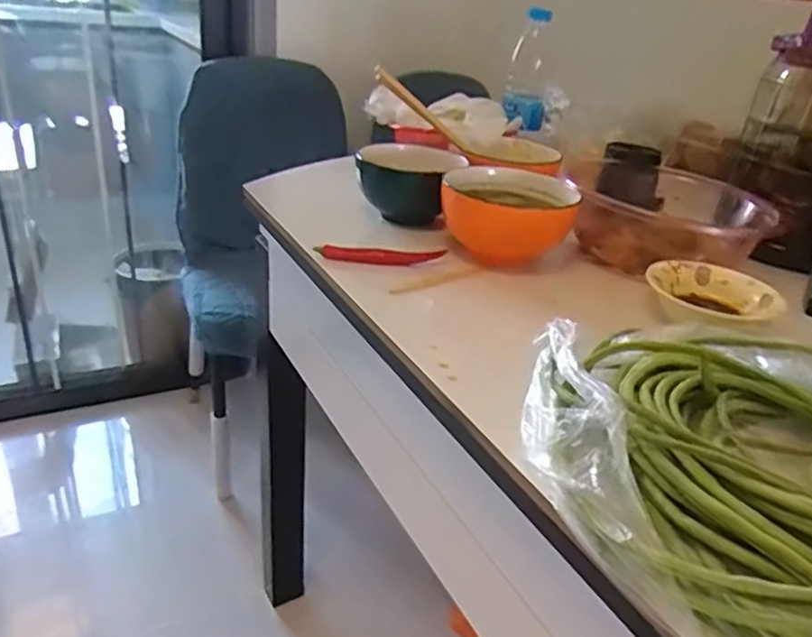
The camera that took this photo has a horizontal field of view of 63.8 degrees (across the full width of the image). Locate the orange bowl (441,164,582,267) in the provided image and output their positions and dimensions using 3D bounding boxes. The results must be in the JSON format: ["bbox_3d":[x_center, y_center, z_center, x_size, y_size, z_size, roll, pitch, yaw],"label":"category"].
[{"bbox_3d":[0.102,-0.099,0.641,0.120,0.070,0.099,2,28,-7],"label":"orange bowl"}]

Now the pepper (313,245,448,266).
[{"bbox_3d":[-0.025,-0.059,0.623,0.119,0.017,0.009,3,28,-5],"label":"pepper"}]

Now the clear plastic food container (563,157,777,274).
[{"bbox_3d":[0.275,-0.110,0.709,0.178,0.078,0.191,10,28,8],"label":"clear plastic food container"}]

